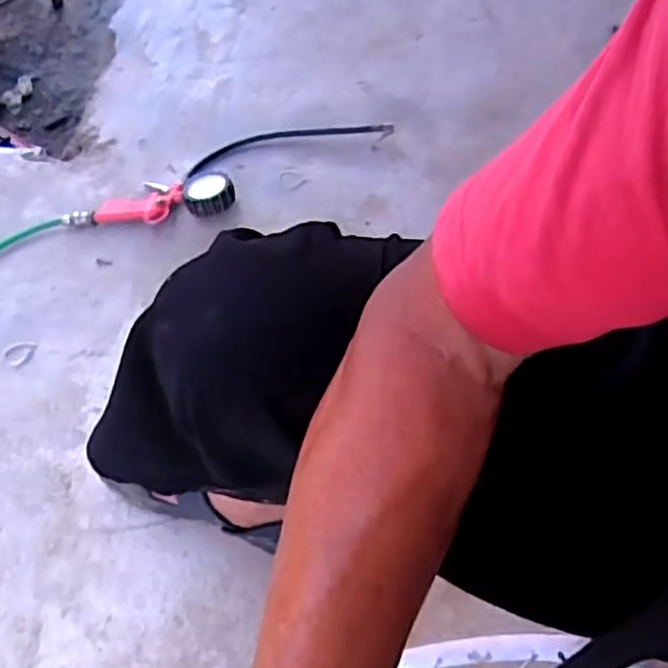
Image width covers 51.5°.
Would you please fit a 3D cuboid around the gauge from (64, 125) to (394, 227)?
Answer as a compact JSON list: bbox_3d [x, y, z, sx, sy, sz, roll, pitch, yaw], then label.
[{"bbox_3d":[-0.149,-0.245,1.033,0.489,0.043,0.118,-25,67,-19],"label":"gauge"}]

